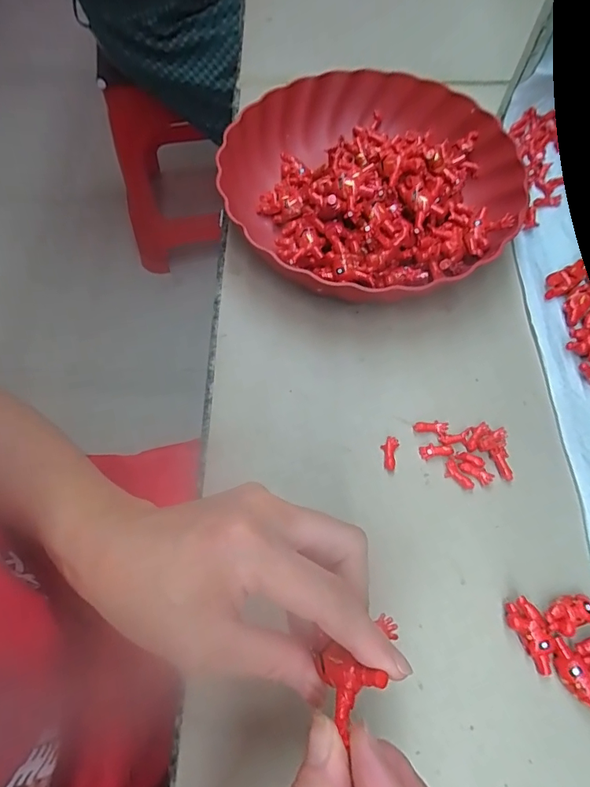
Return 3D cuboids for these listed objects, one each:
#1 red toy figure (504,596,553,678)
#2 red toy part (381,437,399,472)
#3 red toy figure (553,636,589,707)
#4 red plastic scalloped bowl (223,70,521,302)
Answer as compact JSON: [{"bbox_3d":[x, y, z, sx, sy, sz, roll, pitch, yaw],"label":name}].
[{"bbox_3d":[0.139,0.141,0.260,0.016,0.014,0.040,-27,68,-10],"label":"red toy figure"},{"bbox_3d":[0.065,0.041,0.312,0.011,0.004,0.023,13,67,7],"label":"red toy part"},{"bbox_3d":[0.161,0.160,0.251,0.018,0.009,0.041,-40,70,-15],"label":"red toy figure"},{"bbox_3d":[0.063,-0.181,0.382,0.239,0.061,0.222,-1,66,1],"label":"red plastic scalloped bowl"}]

